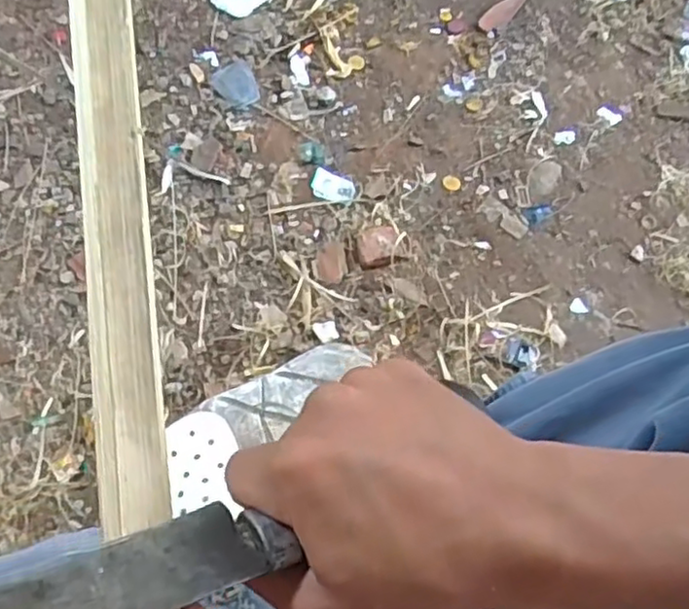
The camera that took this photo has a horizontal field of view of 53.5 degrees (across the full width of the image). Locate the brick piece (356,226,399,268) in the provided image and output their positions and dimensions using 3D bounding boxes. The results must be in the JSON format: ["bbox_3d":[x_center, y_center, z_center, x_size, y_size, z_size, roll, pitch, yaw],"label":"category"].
[{"bbox_3d":[0.063,-0.119,1.314,0.076,0.043,0.078,-6,66,-6],"label":"brick piece"}]

